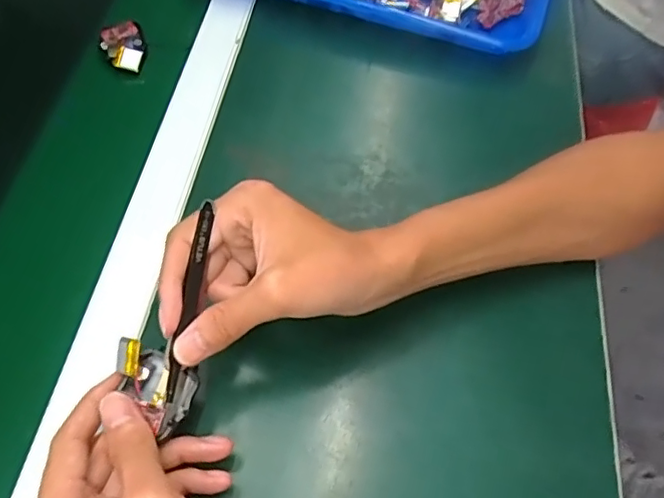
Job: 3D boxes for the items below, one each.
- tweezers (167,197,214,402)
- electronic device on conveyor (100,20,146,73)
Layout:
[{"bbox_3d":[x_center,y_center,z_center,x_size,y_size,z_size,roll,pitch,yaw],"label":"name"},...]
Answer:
[{"bbox_3d":[-0.075,0.027,0.300,0.008,0.010,0.106,12,88,6],"label":"tweezers"},{"bbox_3d":[-0.184,-0.178,0.509,0.035,0.012,0.057,-17,62,-10],"label":"electronic device on conveyor"}]

